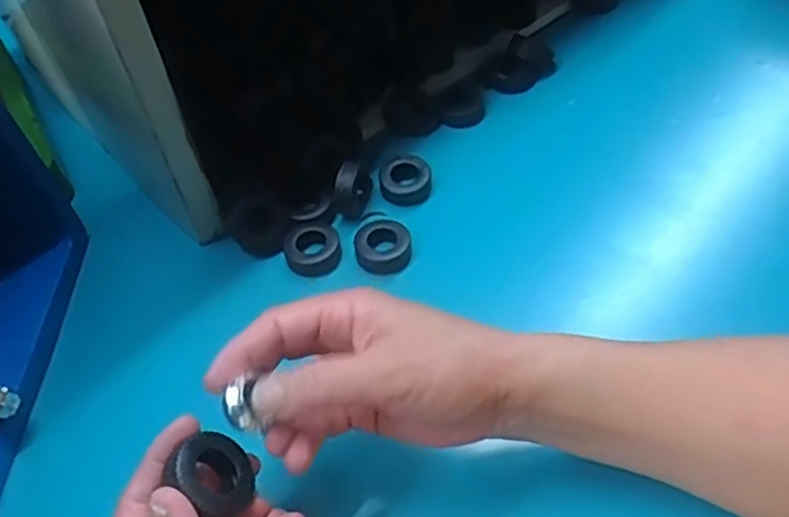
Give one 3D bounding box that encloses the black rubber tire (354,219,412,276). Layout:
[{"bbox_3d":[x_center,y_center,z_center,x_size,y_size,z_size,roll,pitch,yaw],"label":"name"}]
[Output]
[{"bbox_3d":[-0.007,-0.009,0.449,0.036,0.014,0.042,3,51,4],"label":"black rubber tire"}]

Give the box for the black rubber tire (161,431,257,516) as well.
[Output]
[{"bbox_3d":[-0.076,0.094,0.294,0.009,0.038,0.037,-32,33,26],"label":"black rubber tire"}]

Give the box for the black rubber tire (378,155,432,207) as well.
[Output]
[{"bbox_3d":[0.008,-0.055,0.489,0.036,0.017,0.038,-1,51,1],"label":"black rubber tire"}]

